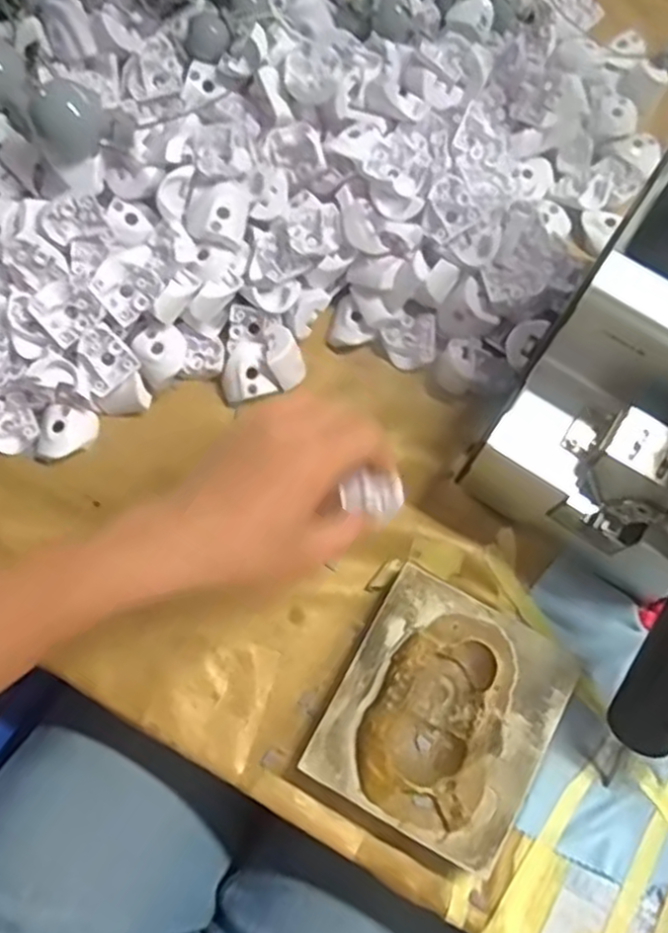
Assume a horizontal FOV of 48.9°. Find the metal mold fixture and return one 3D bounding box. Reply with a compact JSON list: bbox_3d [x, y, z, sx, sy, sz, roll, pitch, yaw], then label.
[{"bbox_3d":[0.055,0.125,0.374,0.101,0.033,0.115,29,75,7],"label":"metal mold fixture"}]

